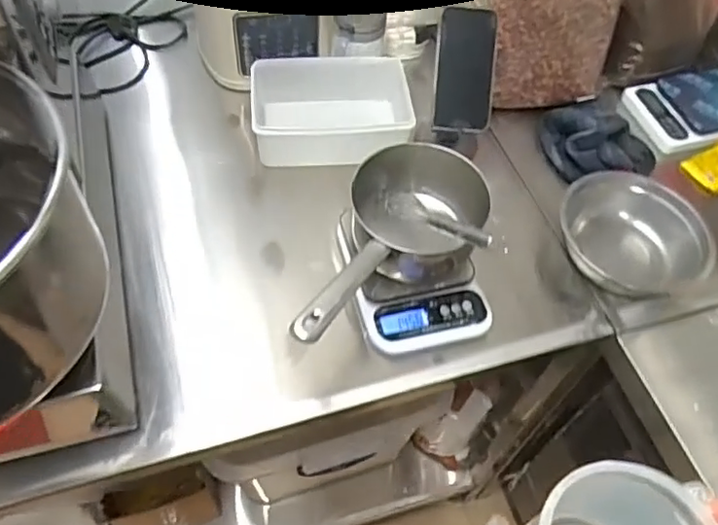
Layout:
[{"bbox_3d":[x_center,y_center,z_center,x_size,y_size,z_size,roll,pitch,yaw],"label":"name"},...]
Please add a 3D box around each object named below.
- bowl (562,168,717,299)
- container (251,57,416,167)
[{"bbox_3d":[0.344,-0.029,0.775,0.156,0.102,0.147,2,55,-3],"label":"bowl"},{"bbox_3d":[-0.040,-0.222,0.875,0.226,0.066,0.177,-1,55,-5],"label":"container"}]

